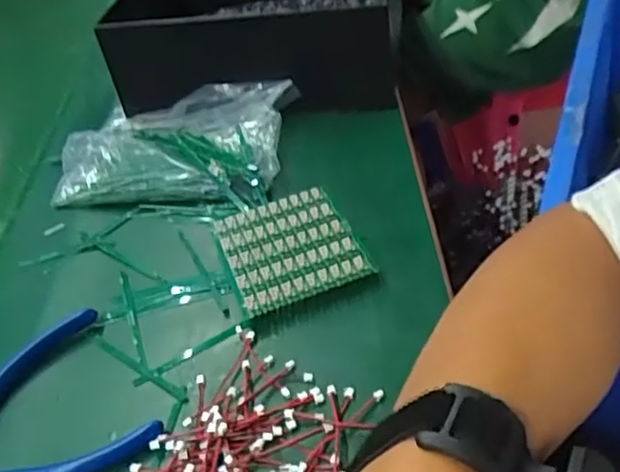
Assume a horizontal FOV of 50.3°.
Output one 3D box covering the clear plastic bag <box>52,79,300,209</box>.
[{"bbox_3d":[-0.105,-0.071,0.509,0.173,0.029,0.117,0,43,15],"label":"clear plastic bag"}]

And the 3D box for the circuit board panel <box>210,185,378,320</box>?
[{"bbox_3d":[-0.014,0.009,0.408,0.079,0.014,0.084,-21,42,-9],"label":"circuit board panel"}]

